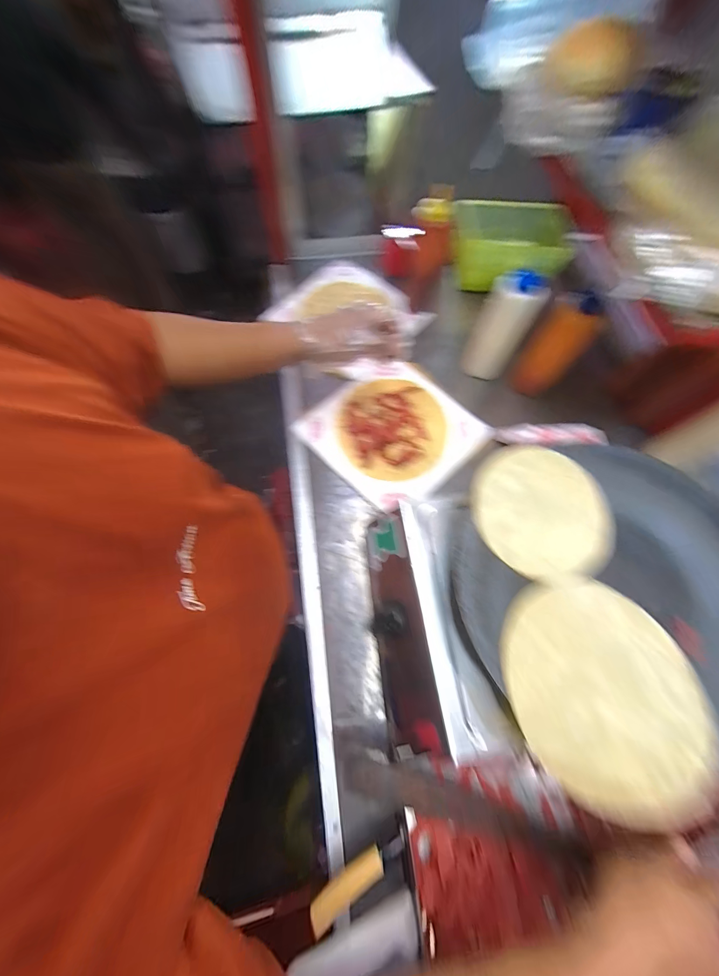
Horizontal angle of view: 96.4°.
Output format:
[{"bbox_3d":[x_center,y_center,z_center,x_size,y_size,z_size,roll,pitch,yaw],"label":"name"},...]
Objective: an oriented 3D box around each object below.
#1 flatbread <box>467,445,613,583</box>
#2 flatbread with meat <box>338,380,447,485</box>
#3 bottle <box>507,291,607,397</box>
[{"bbox_3d":[0.209,0.028,0.373,0.158,0.013,0.145,0,78,-1],"label":"flatbread"},{"bbox_3d":[0.060,-0.112,0.585,0.185,0.012,0.206,11,69,4],"label":"flatbread with meat"},{"bbox_3d":[0.330,-0.236,0.549,0.077,0.181,0.054,43,75,15],"label":"bottle"}]

